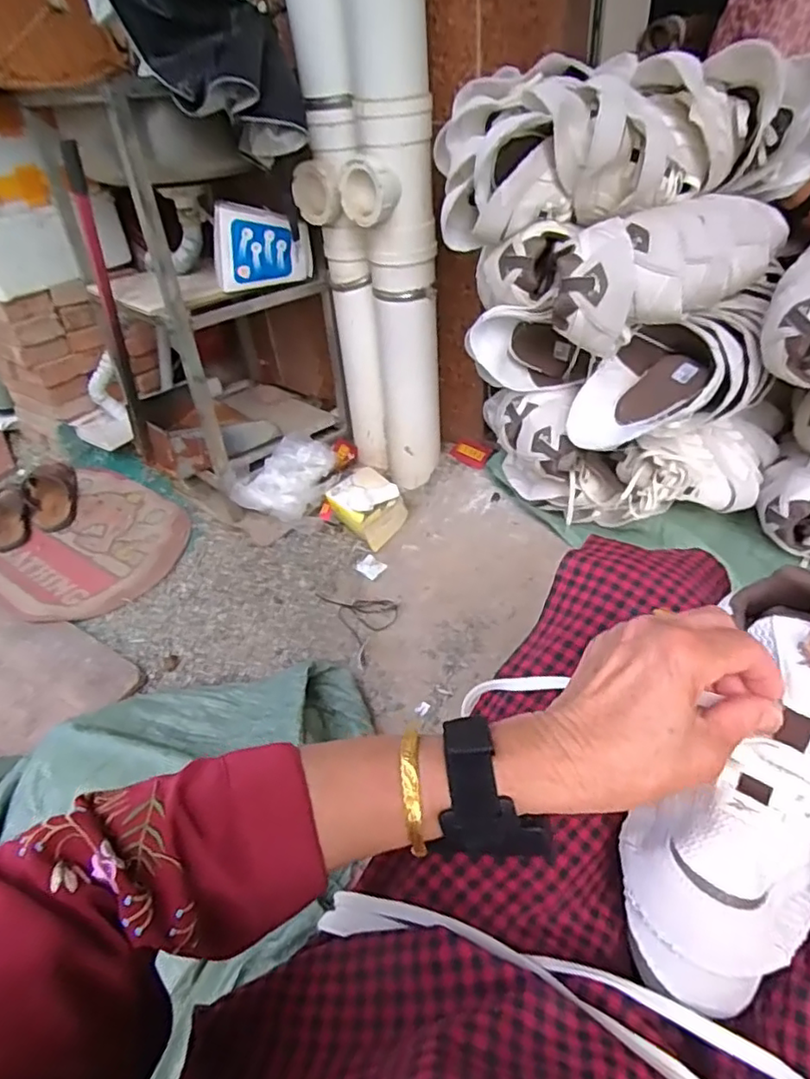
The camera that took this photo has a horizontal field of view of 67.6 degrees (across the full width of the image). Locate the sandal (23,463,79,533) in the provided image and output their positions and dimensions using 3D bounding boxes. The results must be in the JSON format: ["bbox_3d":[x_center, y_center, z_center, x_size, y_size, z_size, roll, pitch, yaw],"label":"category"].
[{"bbox_3d":[-0.840,-0.112,1.440,0.112,0.059,0.245,-23,43,-18],"label":"sandal"}]

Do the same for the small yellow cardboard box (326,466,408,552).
[{"bbox_3d":[-0.076,-0.070,1.214,0.112,0.096,0.147,-30,46,-25],"label":"small yellow cardboard box"}]

